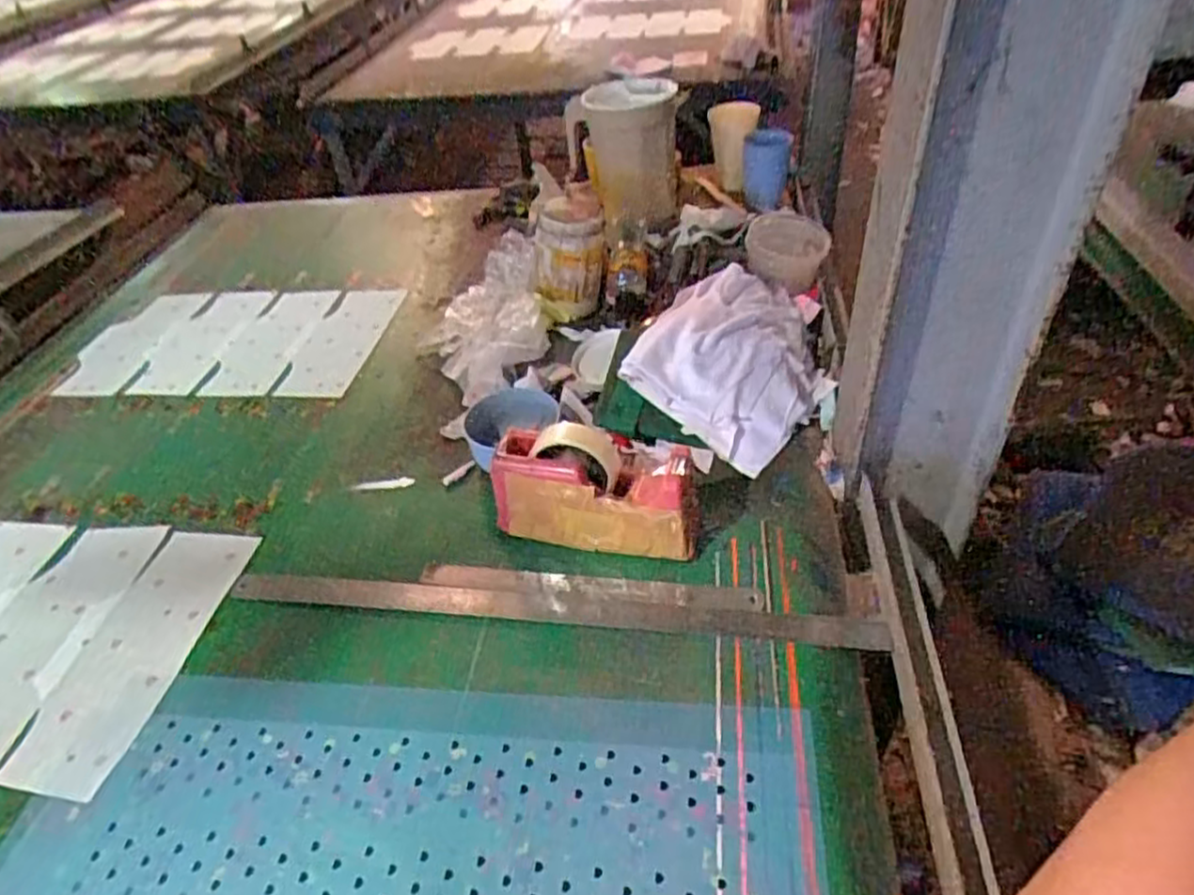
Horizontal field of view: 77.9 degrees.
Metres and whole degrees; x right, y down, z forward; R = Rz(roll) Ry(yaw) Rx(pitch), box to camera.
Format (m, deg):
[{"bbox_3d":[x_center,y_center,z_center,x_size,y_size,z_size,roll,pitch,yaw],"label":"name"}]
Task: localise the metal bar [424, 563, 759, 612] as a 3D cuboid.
[{"bbox_3d":[-0.012,0.131,0.719,0.336,0.007,0.030,3,41,11],"label":"metal bar"}]

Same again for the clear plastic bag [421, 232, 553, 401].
[{"bbox_3d":[-0.157,-0.177,1.011,0.179,0.109,0.236,-11,40,-6],"label":"clear plastic bag"}]

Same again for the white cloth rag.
[{"bbox_3d":[0.182,-0.122,0.904,0.211,0.059,0.288,38,54,7],"label":"white cloth rag"}]

